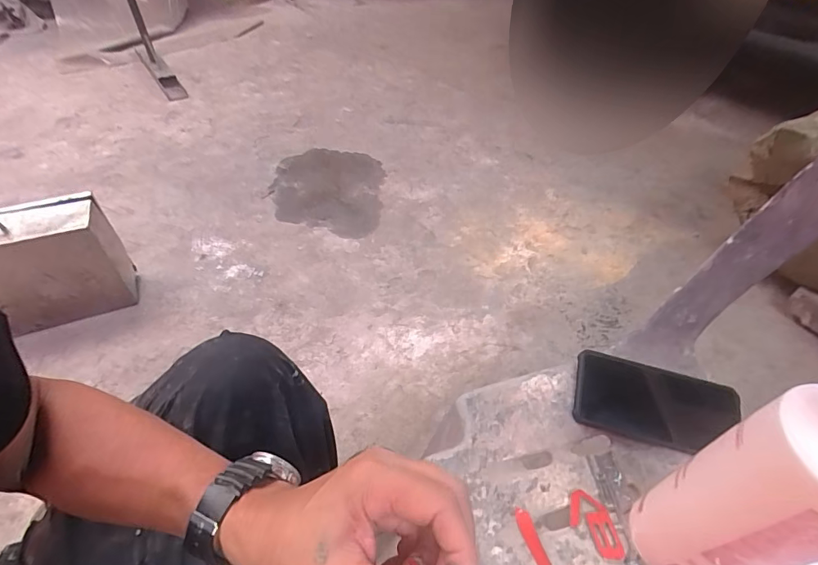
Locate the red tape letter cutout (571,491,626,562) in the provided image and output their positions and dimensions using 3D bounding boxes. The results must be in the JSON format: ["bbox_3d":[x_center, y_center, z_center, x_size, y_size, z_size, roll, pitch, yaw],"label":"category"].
[{"bbox_3d":[0.173,0.223,0.382,0.058,0.006,0.036,37,55,27],"label":"red tape letter cutout"}]

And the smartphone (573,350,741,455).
[{"bbox_3d":[0.267,0.131,0.449,0.162,0.015,0.083,13,64,10],"label":"smartphone"}]

